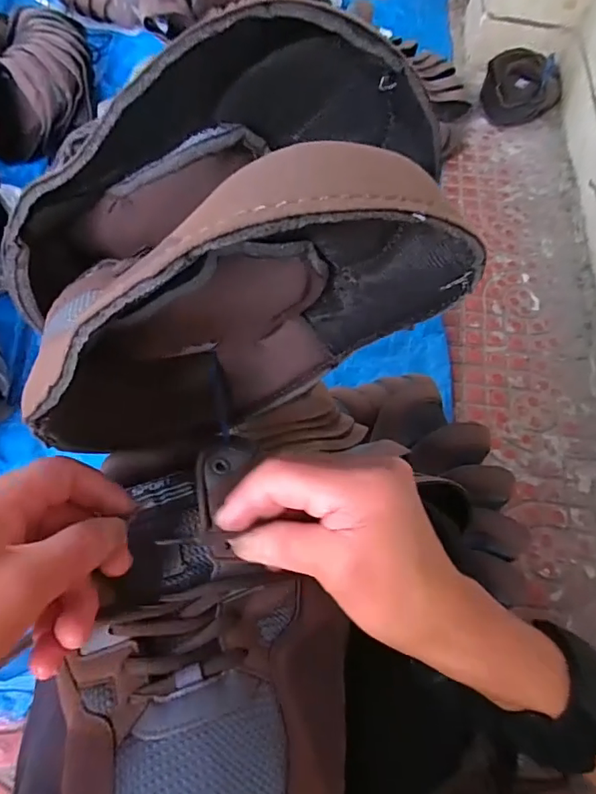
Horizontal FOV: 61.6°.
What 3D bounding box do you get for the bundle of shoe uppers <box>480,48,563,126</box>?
[{"bbox_3d":[0.540,-0.756,1.218,0.196,0.117,0.162,23,63,8],"label":"bundle of shoe uppers"}]

